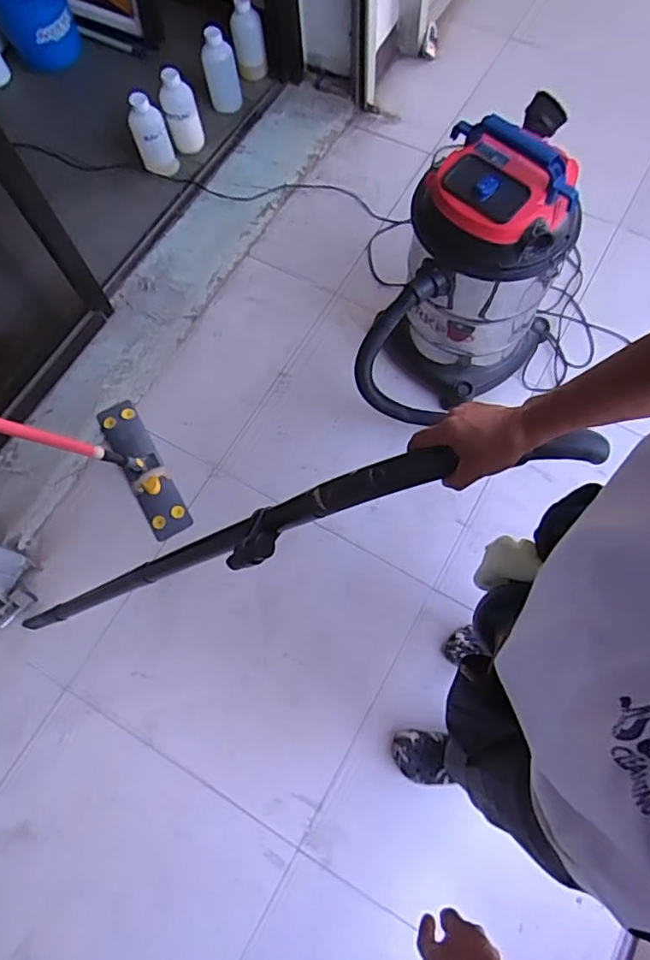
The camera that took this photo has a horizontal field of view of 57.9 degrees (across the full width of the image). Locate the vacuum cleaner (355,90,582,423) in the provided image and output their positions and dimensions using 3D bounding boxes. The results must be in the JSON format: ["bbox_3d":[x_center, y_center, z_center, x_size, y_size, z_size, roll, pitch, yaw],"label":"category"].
[{"bbox_3d":[0.304,-0.381,1.274,0.295,0.595,0.517,36,75,14],"label":"vacuum cleaner"}]

